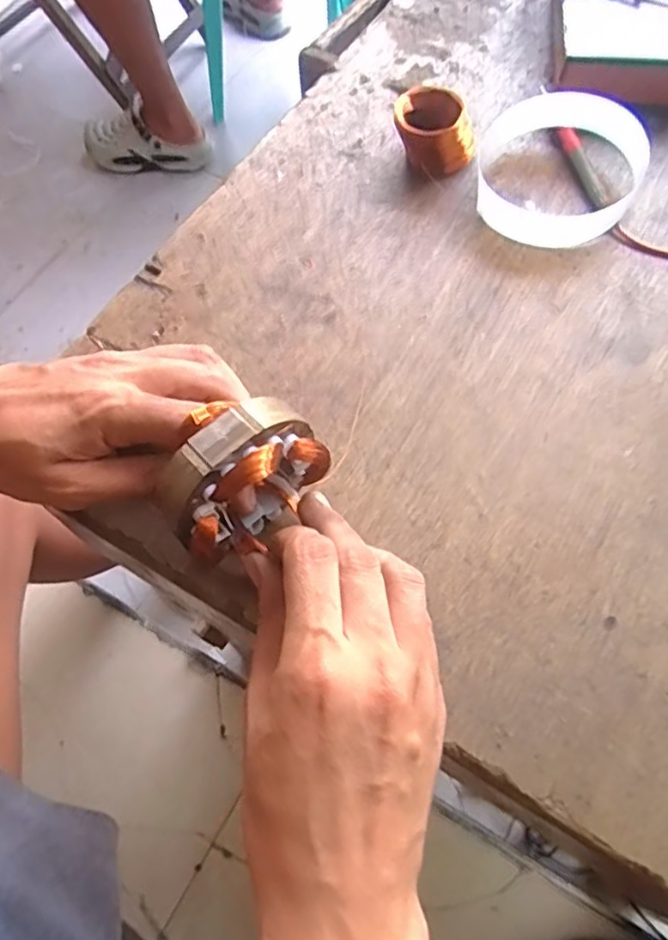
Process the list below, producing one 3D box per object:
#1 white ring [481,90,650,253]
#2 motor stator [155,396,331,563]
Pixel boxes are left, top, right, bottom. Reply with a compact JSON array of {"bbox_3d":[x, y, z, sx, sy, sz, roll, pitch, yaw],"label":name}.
[{"bbox_3d":[0.133,-0.180,0.366,0.093,0.037,0.090,-1,65,2],"label":"white ring"},{"bbox_3d":[-0.041,0.004,0.264,0.039,0.065,0.068,40,73,19],"label":"motor stator"}]

